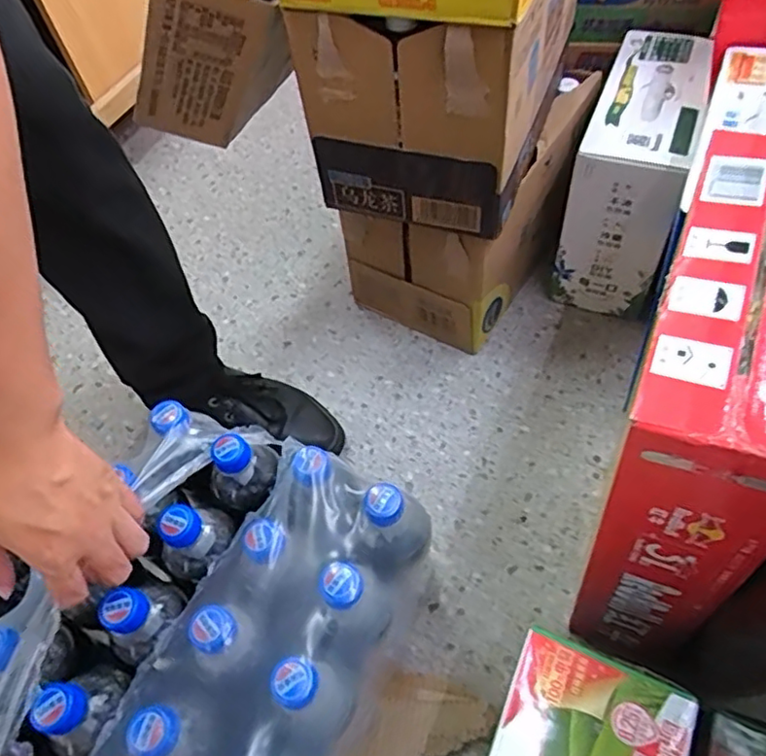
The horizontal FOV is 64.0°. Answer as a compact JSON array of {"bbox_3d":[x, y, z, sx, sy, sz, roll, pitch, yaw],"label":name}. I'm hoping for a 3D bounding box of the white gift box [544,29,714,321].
[{"bbox_3d":[0.332,-0.269,0.830,0.126,0.255,0.266,18,60,18],"label":"white gift box"}]

